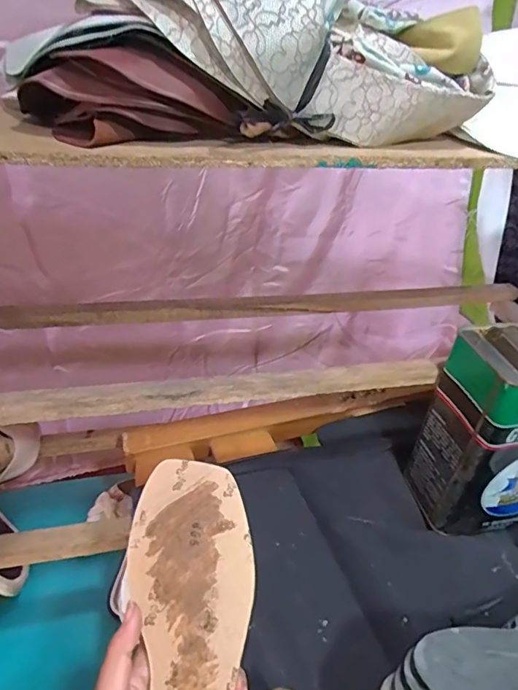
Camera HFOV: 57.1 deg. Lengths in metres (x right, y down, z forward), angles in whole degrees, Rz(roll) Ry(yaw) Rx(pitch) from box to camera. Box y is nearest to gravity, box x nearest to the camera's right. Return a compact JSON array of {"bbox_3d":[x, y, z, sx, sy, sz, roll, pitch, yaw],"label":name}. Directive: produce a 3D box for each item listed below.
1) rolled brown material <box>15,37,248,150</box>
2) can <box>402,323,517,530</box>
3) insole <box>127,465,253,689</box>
[{"bbox_3d":[-0.098,-0.186,0.353,0.163,0.066,0.058,3,34,-5],"label":"rolled brown material"},{"bbox_3d":[0.297,0.097,0.558,0.170,0.233,0.108,-1,34,-12],"label":"can"},{"bbox_3d":[-0.048,0.196,0.317,0.080,0.023,0.222,2,65,-7],"label":"insole"}]

